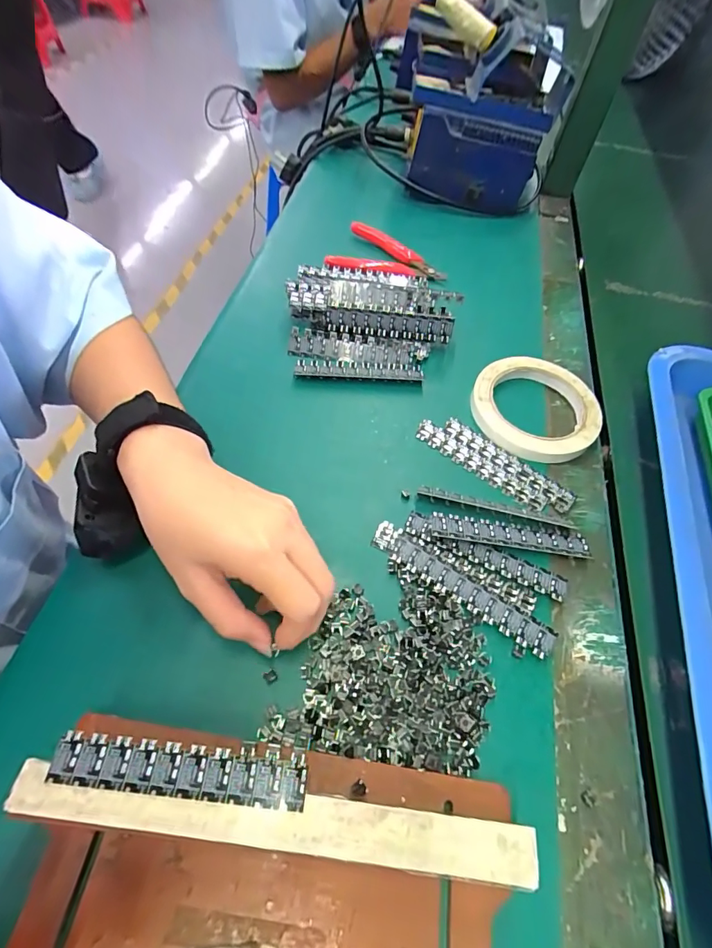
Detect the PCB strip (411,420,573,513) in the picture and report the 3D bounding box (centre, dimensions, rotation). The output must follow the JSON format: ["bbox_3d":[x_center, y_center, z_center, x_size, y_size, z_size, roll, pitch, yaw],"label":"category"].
[{"bbox_3d":[0.104,-0.008,0.347,0.120,0.004,0.035,37,61,19],"label":"PCB strip"}]

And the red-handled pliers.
[{"bbox_3d":[0.037,-0.225,0.476,0.117,0.013,0.085,21,58,10],"label":"red-handled pliers"}]

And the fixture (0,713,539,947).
[{"bbox_3d":[-0.038,0.173,0.191,0.215,0.040,0.102,9,56,1],"label":"fixture"}]

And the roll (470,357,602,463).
[{"bbox_3d":[0.148,-0.054,0.376,0.102,0.015,0.101,2,56,-3],"label":"roll"}]

